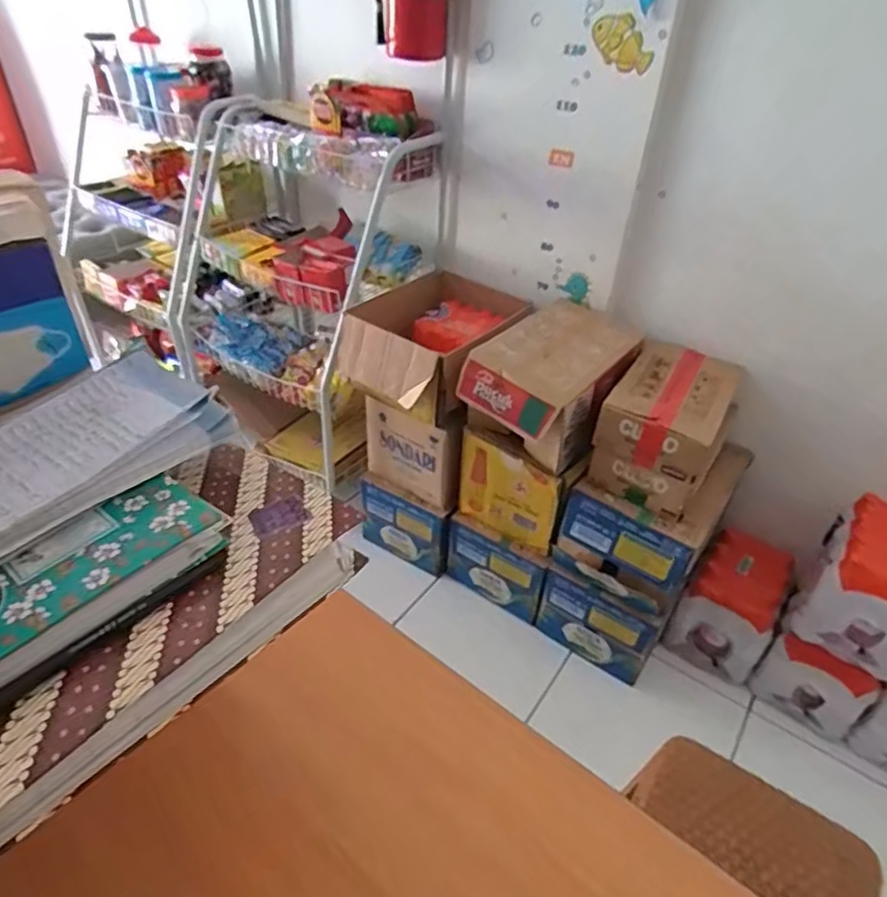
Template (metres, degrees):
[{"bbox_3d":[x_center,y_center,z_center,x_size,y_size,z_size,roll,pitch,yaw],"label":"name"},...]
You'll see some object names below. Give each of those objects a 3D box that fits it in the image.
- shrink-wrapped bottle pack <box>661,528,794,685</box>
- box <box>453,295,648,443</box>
[{"bbox_3d":[0.704,0.355,1.475,0.197,0.221,0.322,25,44,25],"label":"shrink-wrapped bottle pack"},{"bbox_3d":[0.252,-0.195,1.358,0.244,0.107,0.408,27,45,27],"label":"box"}]

